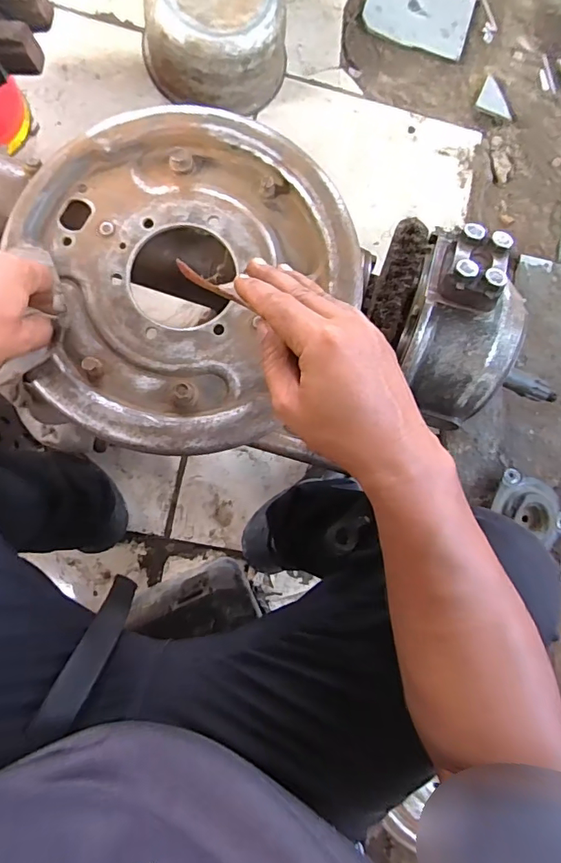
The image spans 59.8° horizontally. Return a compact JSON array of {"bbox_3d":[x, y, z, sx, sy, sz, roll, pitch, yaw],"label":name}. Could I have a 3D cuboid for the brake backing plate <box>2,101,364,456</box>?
[{"bbox_3d":[-0.094,-0.139,0.415,0.278,0.042,0.288,0,87,-8],"label":"brake backing plate"}]

